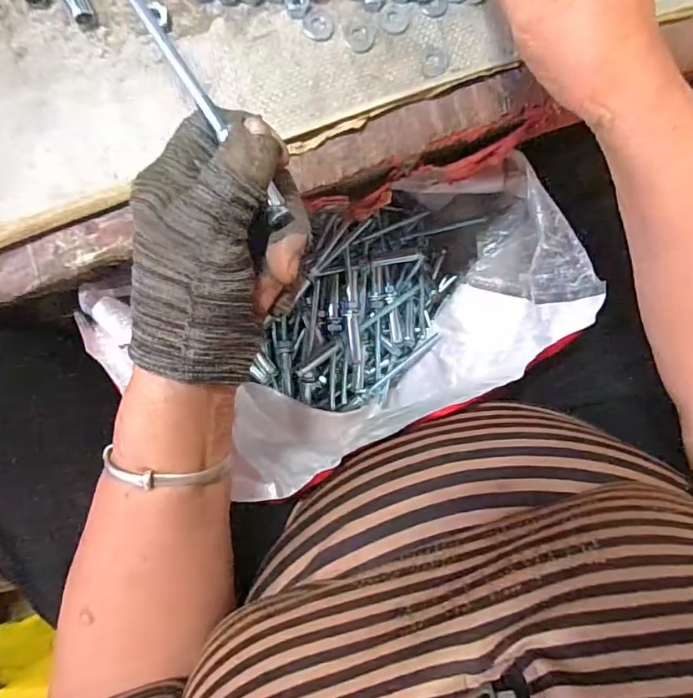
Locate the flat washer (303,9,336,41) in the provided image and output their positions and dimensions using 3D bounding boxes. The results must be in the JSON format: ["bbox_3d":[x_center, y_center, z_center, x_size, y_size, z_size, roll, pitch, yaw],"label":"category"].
[{"bbox_3d":[-0.016,-0.194,0.304,0.019,0.004,0.017,15,89,-8],"label":"flat washer"}]

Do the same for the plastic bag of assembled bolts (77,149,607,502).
[{"bbox_3d":[0.038,-0.029,0.448,0.270,0.171,0.188,-22,94,-7],"label":"plastic bag of assembled bolts"}]

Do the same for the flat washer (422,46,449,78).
[{"bbox_3d":[0.055,-0.179,0.316,0.018,0.004,0.017,0,91,-8],"label":"flat washer"}]

